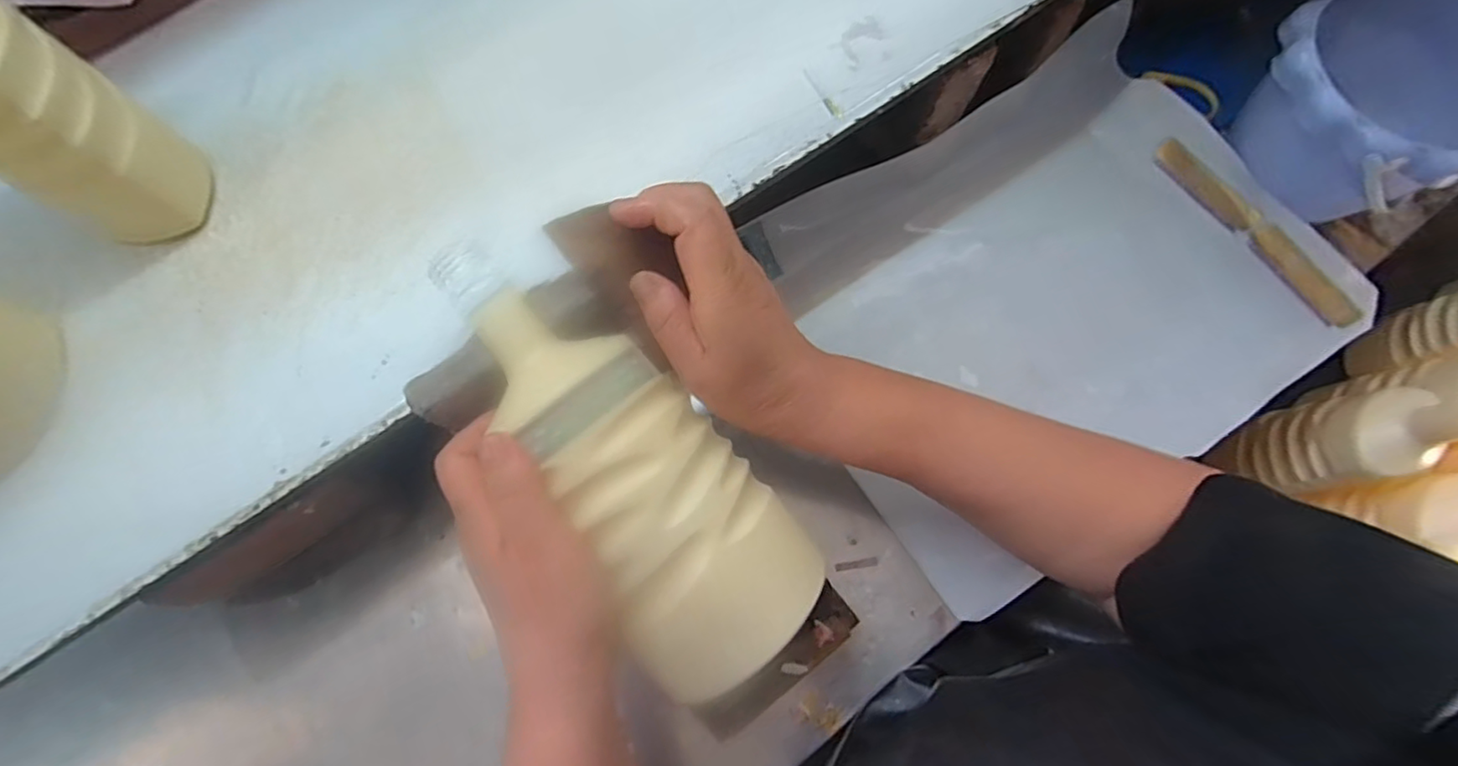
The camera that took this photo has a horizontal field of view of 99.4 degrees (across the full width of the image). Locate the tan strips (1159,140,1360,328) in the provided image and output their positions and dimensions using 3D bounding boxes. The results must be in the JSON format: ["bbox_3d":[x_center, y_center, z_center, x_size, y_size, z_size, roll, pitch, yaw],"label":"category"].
[{"bbox_3d":[0.405,-0.119,0.478,0.021,0.007,0.185,-46,72,35],"label":"tan strips"}]

